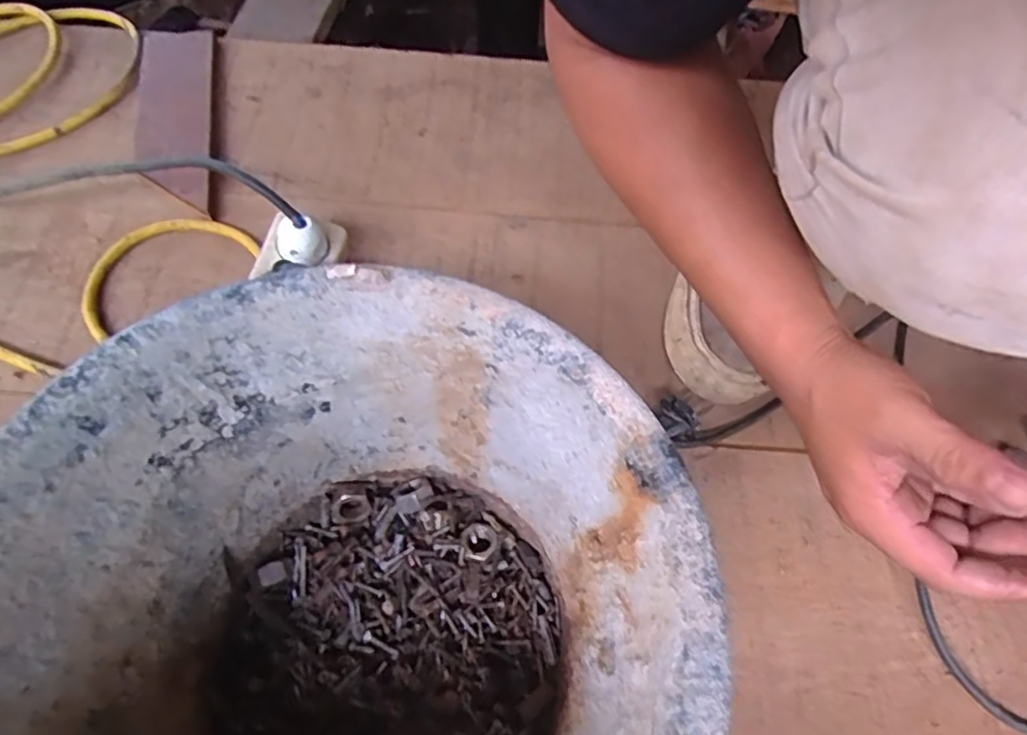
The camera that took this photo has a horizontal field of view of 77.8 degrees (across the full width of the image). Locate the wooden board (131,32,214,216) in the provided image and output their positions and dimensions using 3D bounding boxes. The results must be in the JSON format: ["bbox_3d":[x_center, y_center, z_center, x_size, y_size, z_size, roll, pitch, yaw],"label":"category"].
[{"bbox_3d":[-0.307,-0.229,0.570,0.072,0.022,0.221,-9,64,-8],"label":"wooden board"}]

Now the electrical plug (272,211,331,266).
[{"bbox_3d":[-0.158,-0.096,0.468,0.035,0.036,0.030,-36,41,-12],"label":"electrical plug"}]

